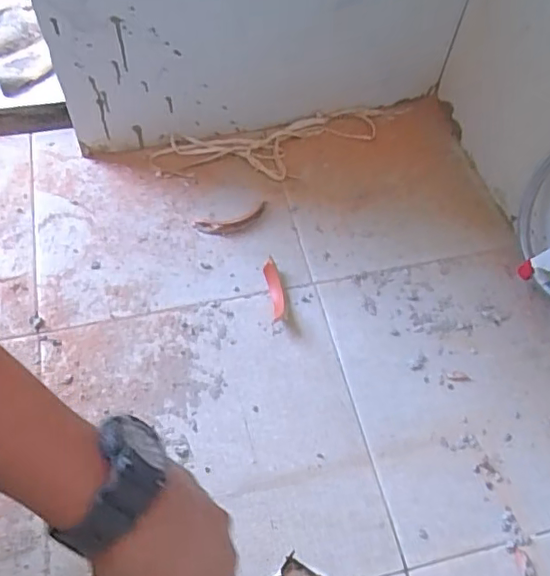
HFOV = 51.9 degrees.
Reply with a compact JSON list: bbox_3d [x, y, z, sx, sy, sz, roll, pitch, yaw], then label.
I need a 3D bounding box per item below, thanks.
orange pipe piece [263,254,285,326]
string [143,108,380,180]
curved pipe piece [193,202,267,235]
[{"bbox_3d":[0.002,0.002,0.612,0.019,0.025,0.079,-7,59,-7],"label":"orange pipe piece"},{"bbox_3d":[-0.004,-0.176,0.722,0.296,0.011,0.087,-13,60,-11],"label":"string"},{"bbox_3d":[-0.048,-0.079,0.666,0.090,0.005,0.031,-17,61,-13],"label":"curved pipe piece"}]

